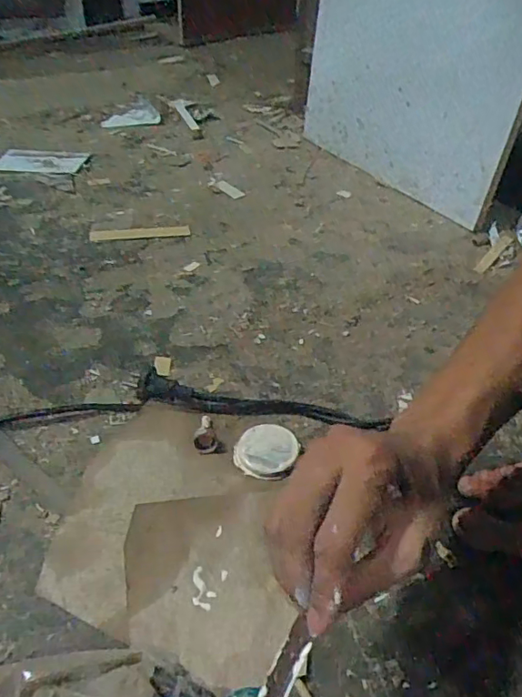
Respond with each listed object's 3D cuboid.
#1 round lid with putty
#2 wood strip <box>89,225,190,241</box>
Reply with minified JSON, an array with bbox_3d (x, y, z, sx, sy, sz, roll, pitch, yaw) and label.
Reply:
[{"bbox_3d":[0.005,0.092,0.488,0.054,0.008,0.057,4,43,-3],"label":"round lid with putty"},{"bbox_3d":[-0.168,-0.163,0.745,0.136,0.004,0.026,-7,44,-14],"label":"wood strip"}]

